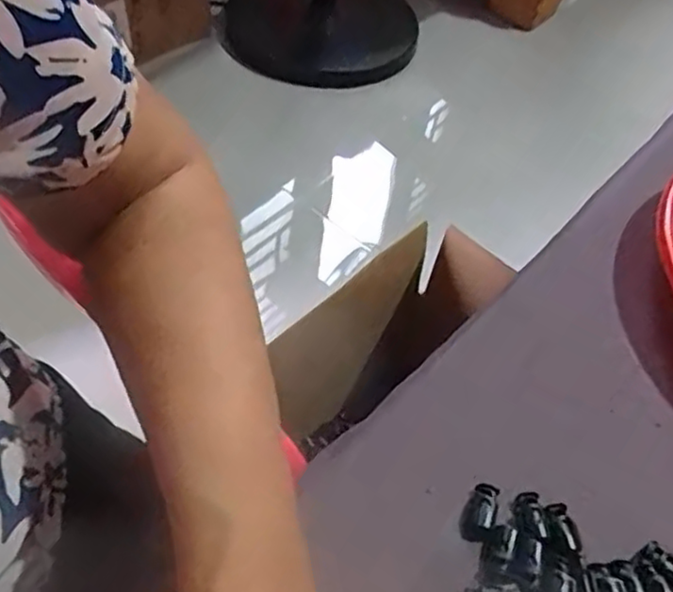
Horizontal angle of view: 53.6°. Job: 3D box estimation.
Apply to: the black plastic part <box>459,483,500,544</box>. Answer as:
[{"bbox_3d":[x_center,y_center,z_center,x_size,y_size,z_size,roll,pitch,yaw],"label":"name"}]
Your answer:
[{"bbox_3d":[0.061,0.092,0.282,0.012,0.008,0.024,26,53,16],"label":"black plastic part"}]

